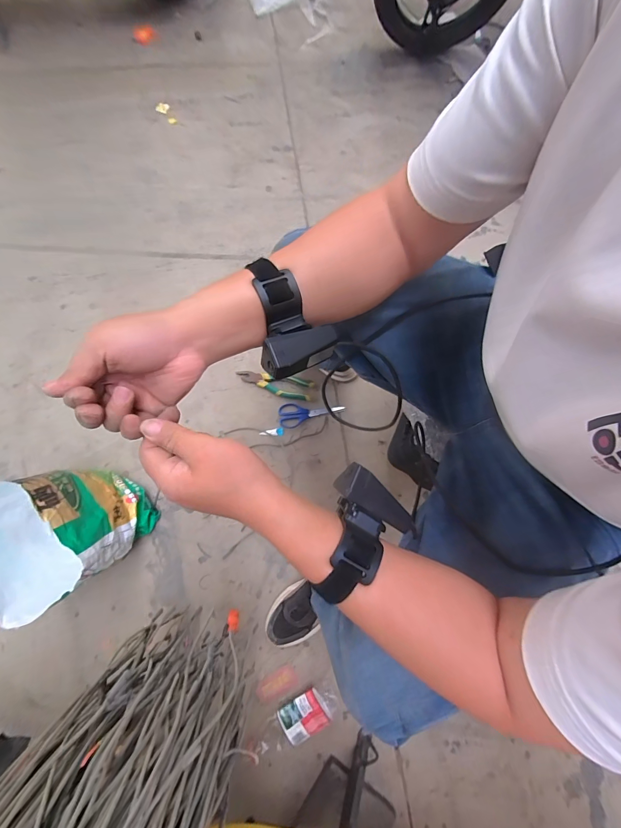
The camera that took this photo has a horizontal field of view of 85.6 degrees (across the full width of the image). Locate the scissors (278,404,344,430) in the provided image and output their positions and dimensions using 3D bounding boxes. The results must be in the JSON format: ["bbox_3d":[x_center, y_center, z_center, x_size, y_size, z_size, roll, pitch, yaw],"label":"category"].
[{"bbox_3d":[0.002,-0.010,0.850,0.163,0.013,0.059,-14,78,-3],"label":"scissors"}]

